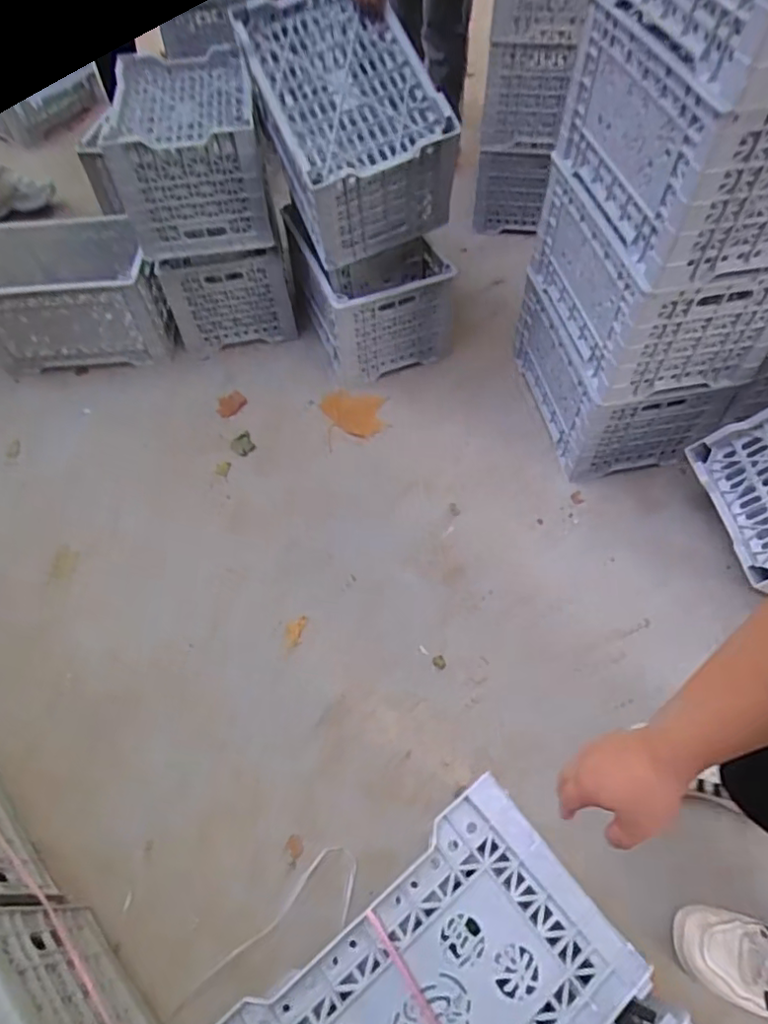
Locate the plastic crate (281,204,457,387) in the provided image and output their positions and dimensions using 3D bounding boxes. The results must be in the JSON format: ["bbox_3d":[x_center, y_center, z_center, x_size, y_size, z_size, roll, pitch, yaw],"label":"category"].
[{"bbox_3d":[-0.033,-0.545,1.427,0.293,0.271,0.346,-17,58,-10],"label":"plastic crate"}]

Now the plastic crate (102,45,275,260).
[{"bbox_3d":[-0.408,-0.810,1.311,0.278,0.237,0.457,-6,57,-3],"label":"plastic crate"}]

